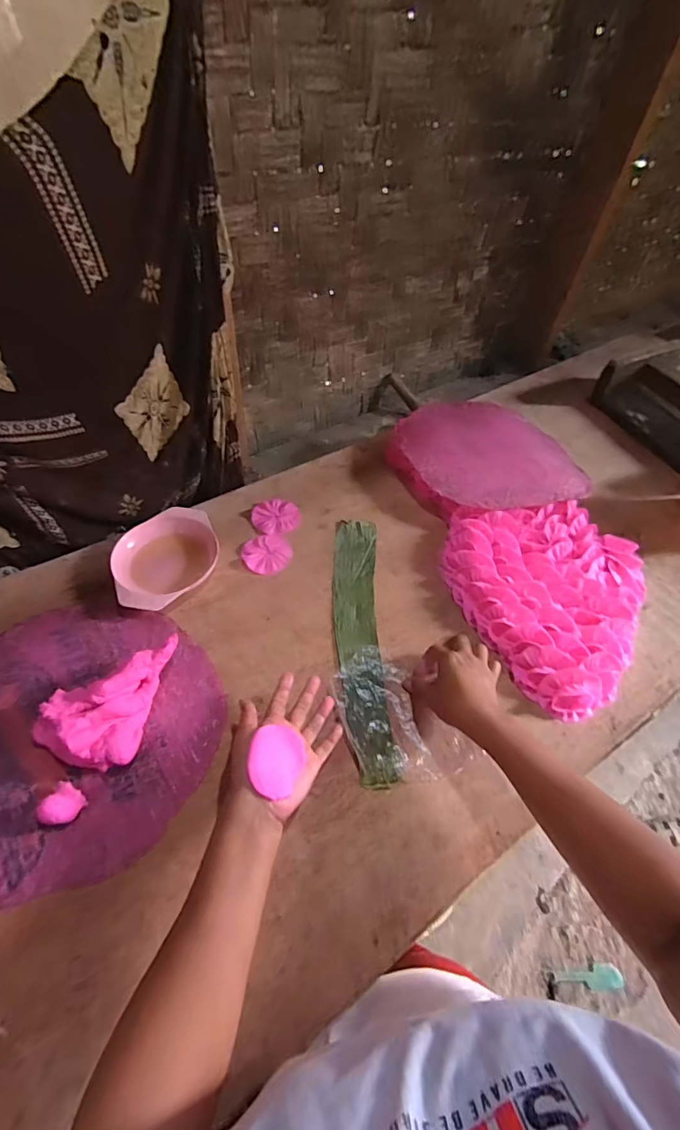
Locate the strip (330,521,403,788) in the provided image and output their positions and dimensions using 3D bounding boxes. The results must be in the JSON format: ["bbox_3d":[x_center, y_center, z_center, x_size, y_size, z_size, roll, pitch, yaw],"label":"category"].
[{"bbox_3d":[0.028,0.089,0.657,0.069,0.009,0.404,0,52,-3],"label":"strip"}]

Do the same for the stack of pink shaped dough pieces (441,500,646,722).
[{"bbox_3d":[0.320,0.023,0.704,0.296,0.041,0.339,-21,56,-18],"label":"stack of pink shaped dough pieces"}]

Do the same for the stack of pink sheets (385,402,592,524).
[{"bbox_3d":[0.265,-0.193,0.863,0.292,0.051,0.310,-27,58,-22],"label":"stack of pink sheets"}]

